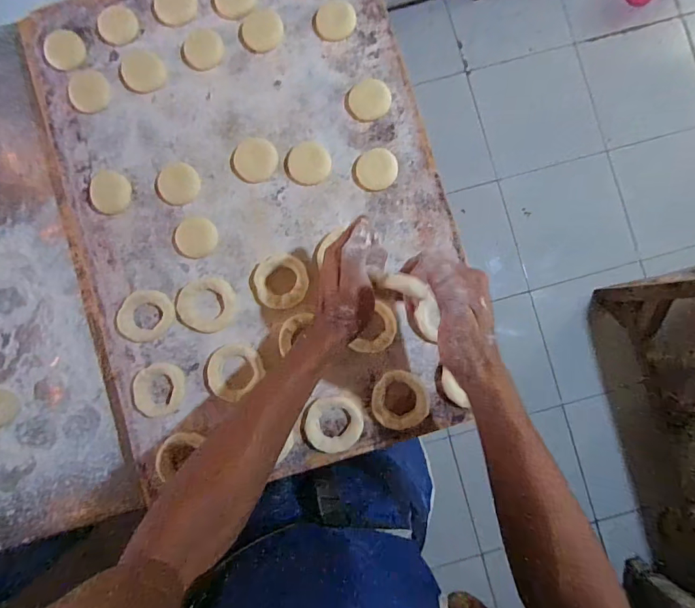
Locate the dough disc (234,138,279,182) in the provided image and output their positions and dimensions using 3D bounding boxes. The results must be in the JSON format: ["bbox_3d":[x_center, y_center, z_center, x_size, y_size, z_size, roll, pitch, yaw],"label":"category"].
[{"bbox_3d":[-0.104,-0.164,0.478,0.048,0.006,0.047,0,87,-1],"label":"dough disc"}]

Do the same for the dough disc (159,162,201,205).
[{"bbox_3d":[-0.192,-0.138,0.480,0.046,0.004,0.047,0,87,-1],"label":"dough disc"}]

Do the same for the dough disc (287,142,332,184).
[{"bbox_3d":[-0.043,-0.160,0.478,0.047,0.005,0.045,0,87,-1],"label":"dough disc"}]

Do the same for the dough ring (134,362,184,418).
[{"bbox_3d":[-0.208,0.095,0.463,0.055,0.007,0.057,0,87,-1],"label":"dough ring"}]

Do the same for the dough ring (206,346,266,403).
[{"bbox_3d":[-0.127,0.073,0.468,0.062,0.009,0.057,0,87,-1],"label":"dough ring"}]

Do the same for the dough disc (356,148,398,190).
[{"bbox_3d":[0.034,-0.153,0.478,0.046,0.004,0.046,0,87,-1],"label":"dough disc"}]

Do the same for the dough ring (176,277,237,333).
[{"bbox_3d":[-0.158,0.001,0.469,0.063,0.005,0.060,0,87,-1],"label":"dough ring"}]

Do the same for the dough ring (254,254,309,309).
[{"bbox_3d":[-0.074,-0.026,0.471,0.058,0.012,0.061,0,87,-1],"label":"dough ring"}]

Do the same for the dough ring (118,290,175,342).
[{"bbox_3d":[-0.225,0.014,0.469,0.055,0.004,0.060,0,87,-1],"label":"dough ring"}]

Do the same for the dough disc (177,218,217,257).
[{"bbox_3d":[-0.171,-0.075,0.478,0.045,0.004,0.043,2,87,-1],"label":"dough disc"}]

